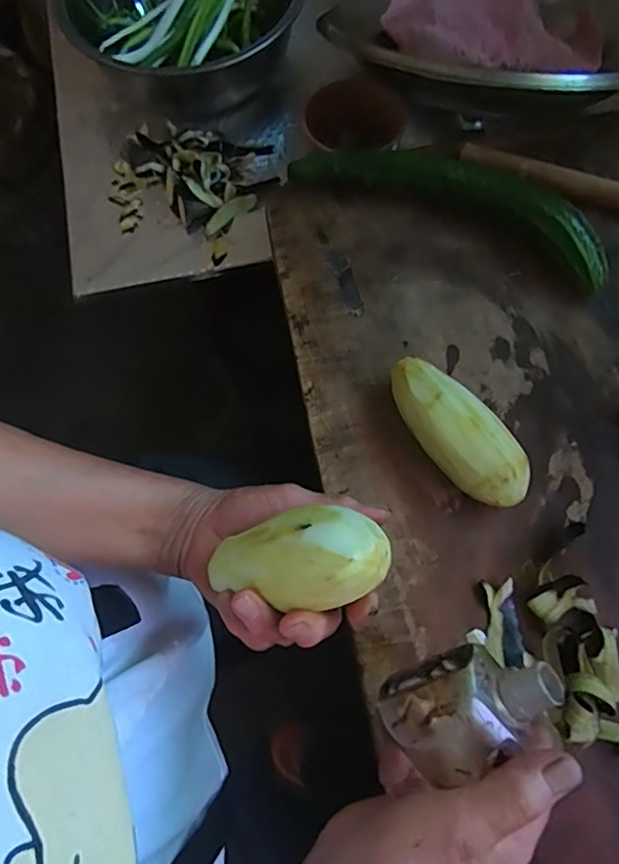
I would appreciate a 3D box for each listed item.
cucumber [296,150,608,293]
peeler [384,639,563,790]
[{"bbox_3d":[0.119,-0.197,0.458,0.269,0.035,0.072,25,75,9],"label":"cucumber"},{"bbox_3d":[0.079,0.129,0.259,0.076,0.042,0.045,-41,43,26],"label":"peeler"}]

